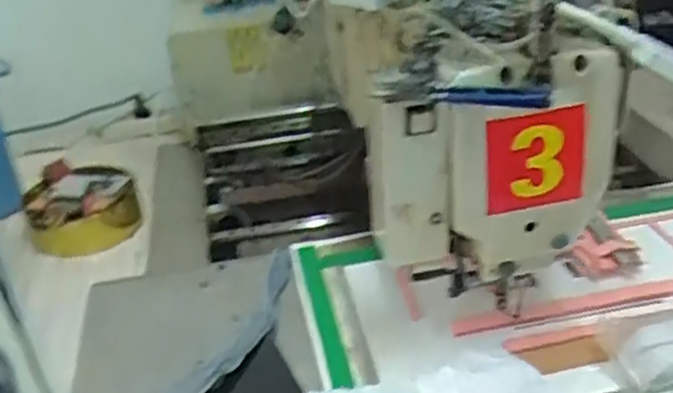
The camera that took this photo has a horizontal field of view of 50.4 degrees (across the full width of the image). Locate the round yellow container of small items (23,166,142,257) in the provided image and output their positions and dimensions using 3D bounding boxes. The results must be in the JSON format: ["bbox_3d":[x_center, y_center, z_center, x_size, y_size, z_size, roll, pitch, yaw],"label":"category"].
[{"bbox_3d":[-0.273,0.013,0.776,0.114,0.061,0.112,-4,30,2],"label":"round yellow container of small items"}]

